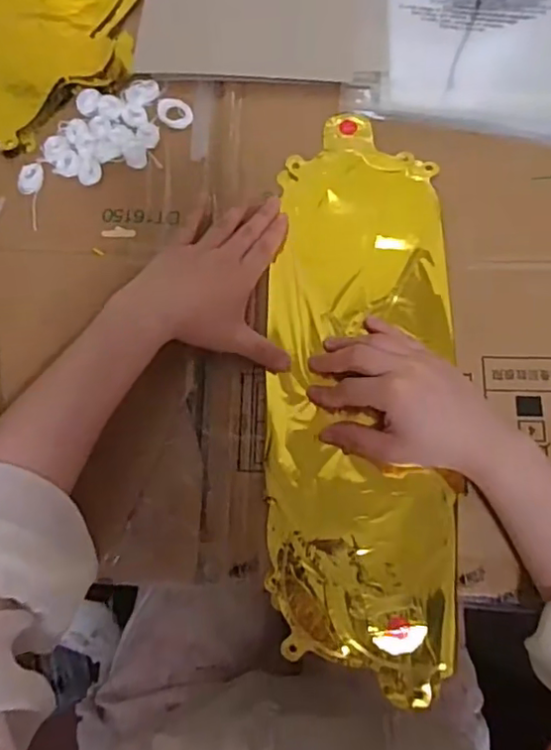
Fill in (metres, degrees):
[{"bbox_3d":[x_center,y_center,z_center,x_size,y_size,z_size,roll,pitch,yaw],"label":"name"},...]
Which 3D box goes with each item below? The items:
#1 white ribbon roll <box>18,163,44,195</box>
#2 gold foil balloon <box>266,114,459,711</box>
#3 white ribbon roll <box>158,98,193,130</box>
[{"bbox_3d":[-0.201,-0.162,0.497,0.018,0.004,0.027,10,75,4],"label":"white ribbon roll"},{"bbox_3d":[0.064,-0.001,0.453,0.135,0.014,0.425,1,74,1],"label":"gold foil balloon"},{"bbox_3d":[-0.085,-0.222,0.513,0.028,0.005,0.029,0,74,1],"label":"white ribbon roll"}]

